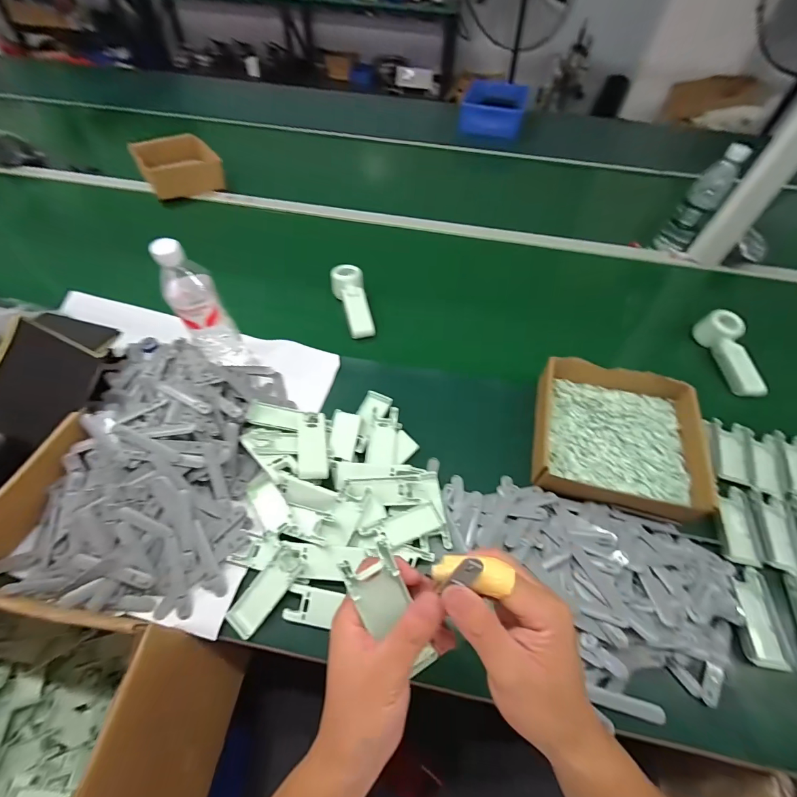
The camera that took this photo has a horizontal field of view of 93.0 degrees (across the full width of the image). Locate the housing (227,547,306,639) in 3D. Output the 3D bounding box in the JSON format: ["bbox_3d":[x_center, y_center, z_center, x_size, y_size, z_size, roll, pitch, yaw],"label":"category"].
[{"bbox_3d":[-0.154,0.224,0.444,0.038,0.011,0.102,35,76,20],"label":"housing"}]

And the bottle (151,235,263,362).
[{"bbox_3d":[-0.286,-0.129,0.562,0.075,0.225,0.057,-27,60,-20],"label":"bottle"}]

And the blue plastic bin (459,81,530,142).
[{"bbox_3d":[0.346,-1.051,1.373,0.216,0.092,0.258,11,55,5],"label":"blue plastic bin"}]

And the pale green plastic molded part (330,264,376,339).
[{"bbox_3d":[-0.089,-0.187,0.719,0.063,0.043,0.154,-9,55,-9],"label":"pale green plastic molded part"}]

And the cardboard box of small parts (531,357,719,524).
[{"bbox_3d":[0.315,0.050,0.550,0.221,0.061,0.229,10,55,5],"label":"cardboard box of small parts"}]

